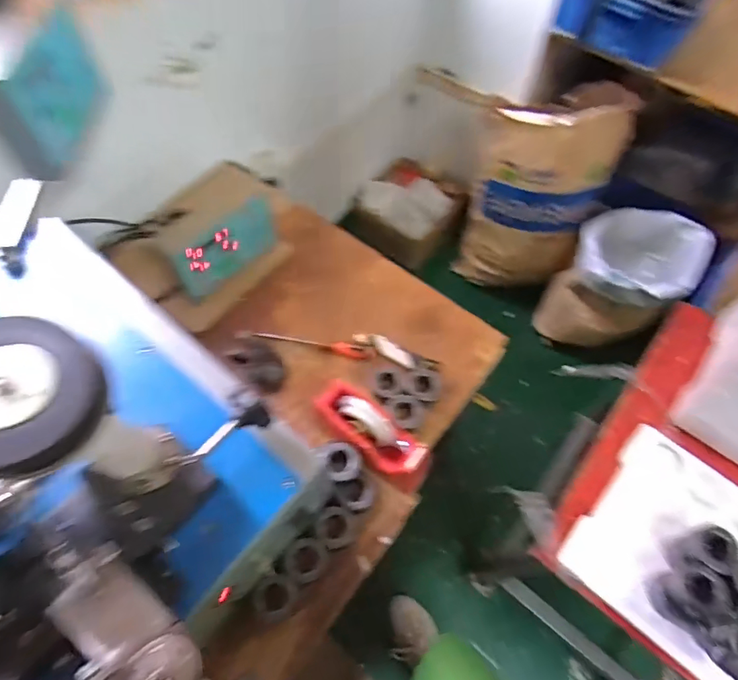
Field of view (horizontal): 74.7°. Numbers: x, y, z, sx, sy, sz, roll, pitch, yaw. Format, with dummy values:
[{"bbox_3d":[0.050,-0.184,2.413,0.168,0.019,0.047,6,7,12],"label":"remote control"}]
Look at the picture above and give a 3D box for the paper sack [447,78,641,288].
[{"bbox_3d":[0.503,-0.457,1.521,0.394,0.583,0.284,19,61,7],"label":"paper sack"}]

